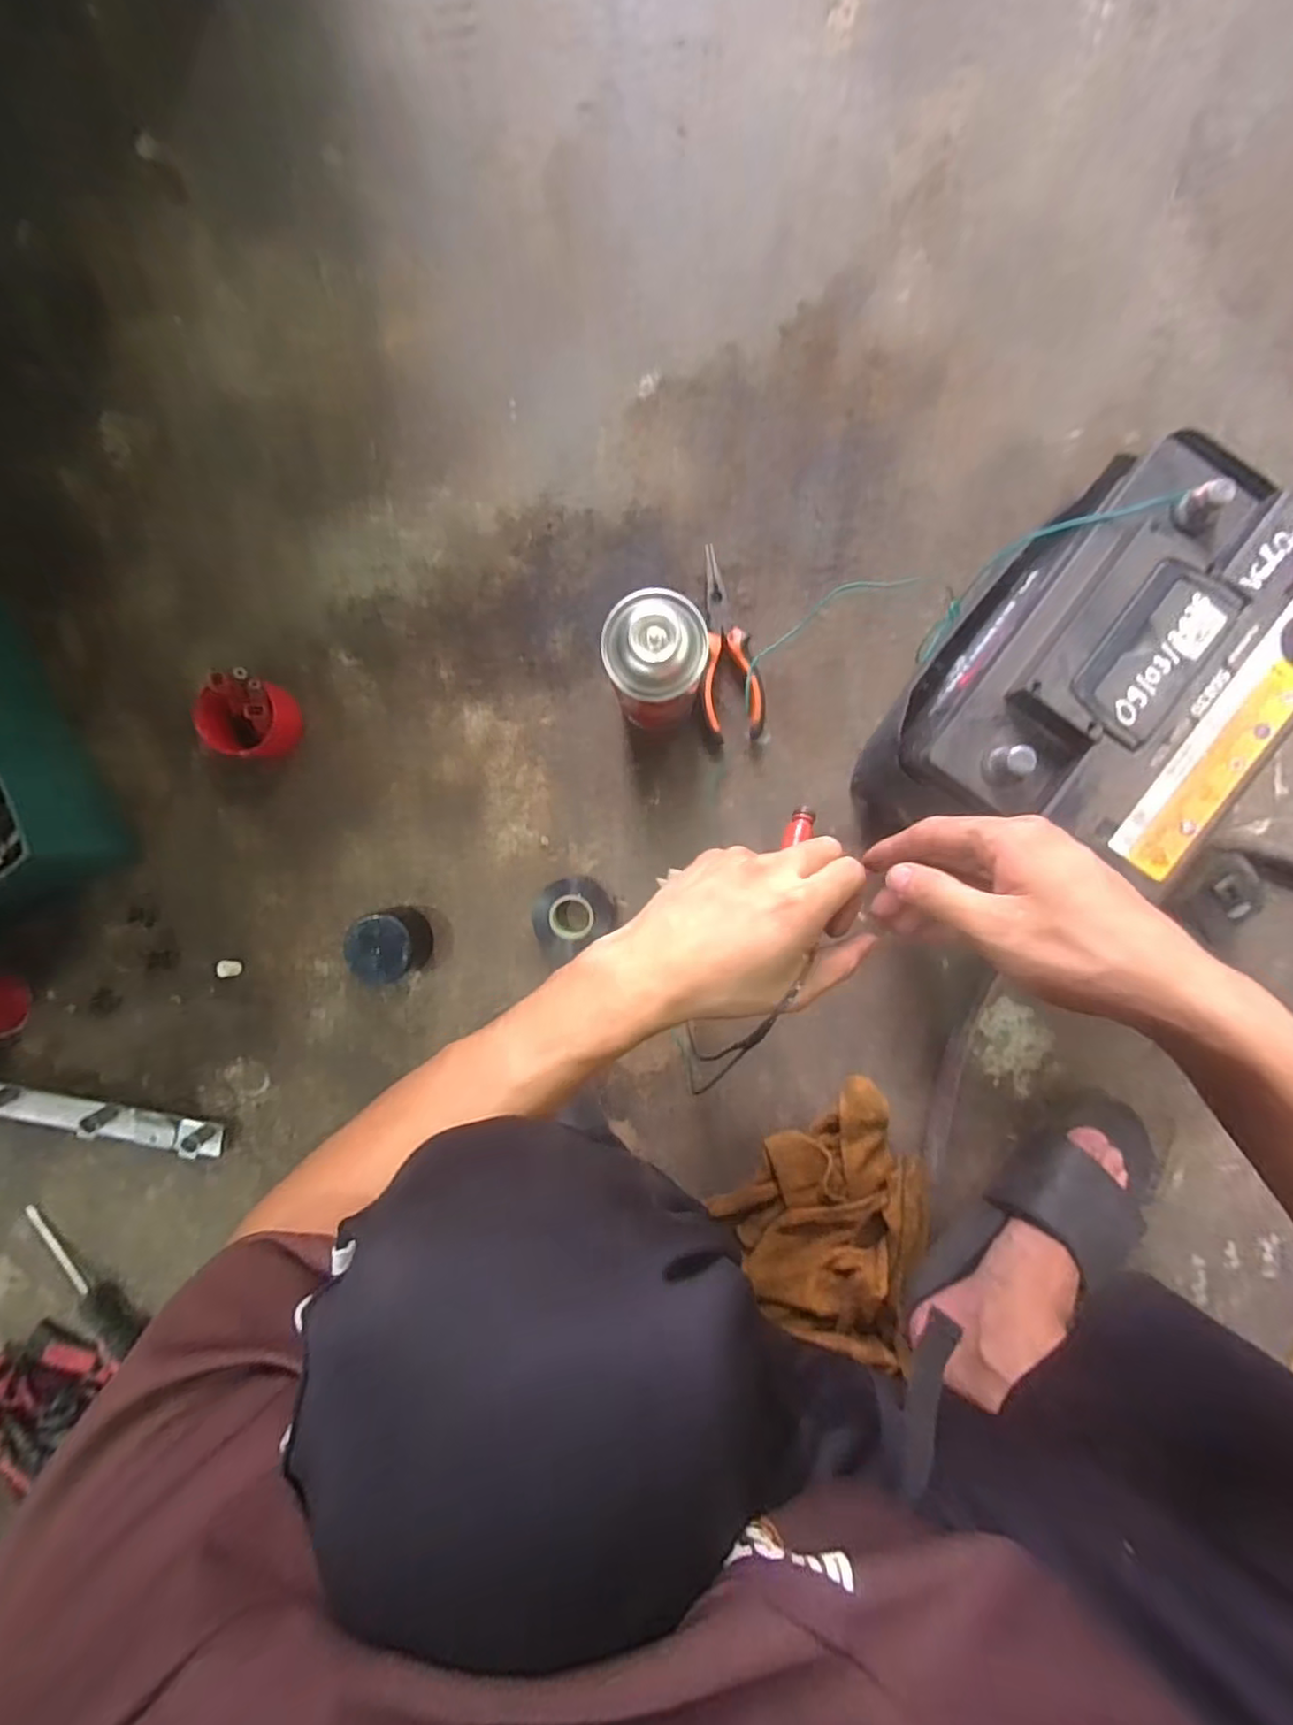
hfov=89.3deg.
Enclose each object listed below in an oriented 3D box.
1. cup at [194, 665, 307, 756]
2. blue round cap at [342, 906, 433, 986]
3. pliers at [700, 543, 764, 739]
[{"bbox_3d":[-0.334,-0.123,0.551,0.058,0.063,0.065,23,93,0],"label":"cup"},{"bbox_3d":[-0.223,0.072,0.568,0.061,0.051,0.059,0,93,1],"label":"blue round cap"},{"bbox_3d":[0.068,-0.183,0.550,0.052,0.019,0.156,-7,93,1],"label":"pliers"}]

